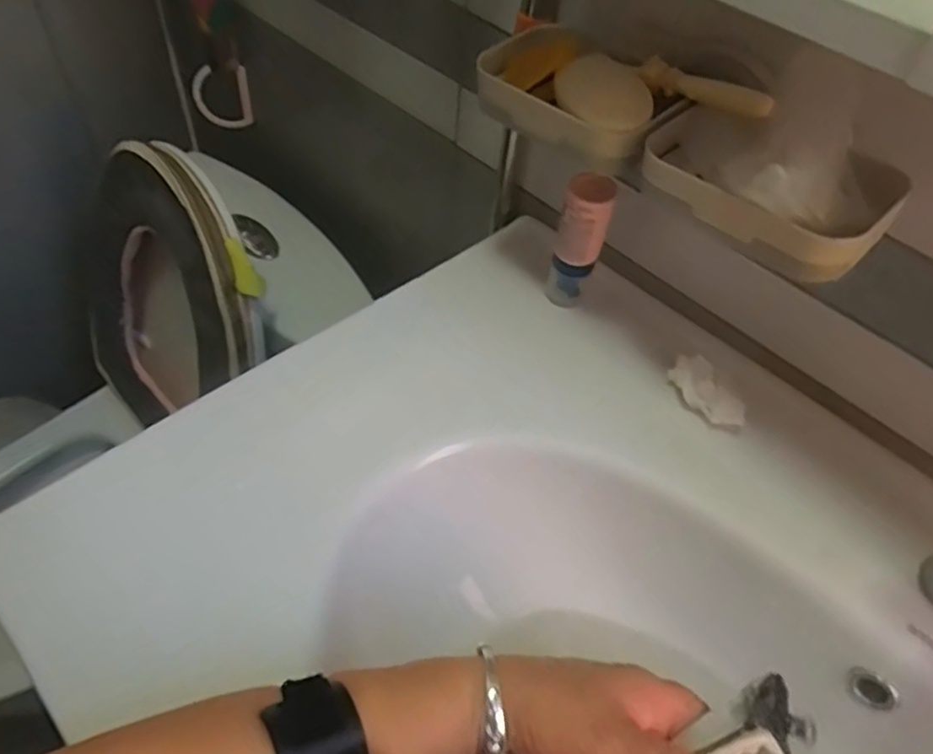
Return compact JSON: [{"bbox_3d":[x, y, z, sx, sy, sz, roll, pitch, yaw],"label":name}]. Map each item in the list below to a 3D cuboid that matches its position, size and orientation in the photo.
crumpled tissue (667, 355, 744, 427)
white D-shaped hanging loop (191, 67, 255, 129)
[{"bbox_3d":[0.172,0.012,0.484,0.024,0.032,0.061,-24,58,-23],"label":"crumpled tissue"},{"bbox_3d":[-0.322,-0.367,0.883,0.072,0.117,0.016,1,74,-11],"label":"white D-shaped hanging loop"}]

